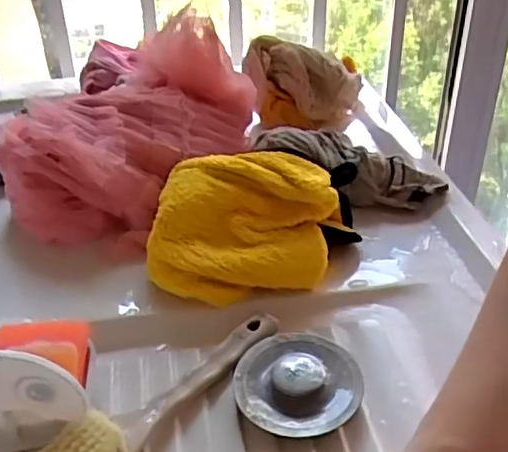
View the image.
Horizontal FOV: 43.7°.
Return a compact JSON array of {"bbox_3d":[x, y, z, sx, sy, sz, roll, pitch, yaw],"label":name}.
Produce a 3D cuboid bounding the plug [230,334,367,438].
[{"bbox_3d":[0.029,0.102,0.418,0.081,0.023,0.081,-3,35,-2],"label":"plug"}]

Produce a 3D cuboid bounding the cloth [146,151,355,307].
[{"bbox_3d":[-0.009,-0.002,0.496,0.145,0.039,0.114,-4,76,3],"label":"cloth"}]

